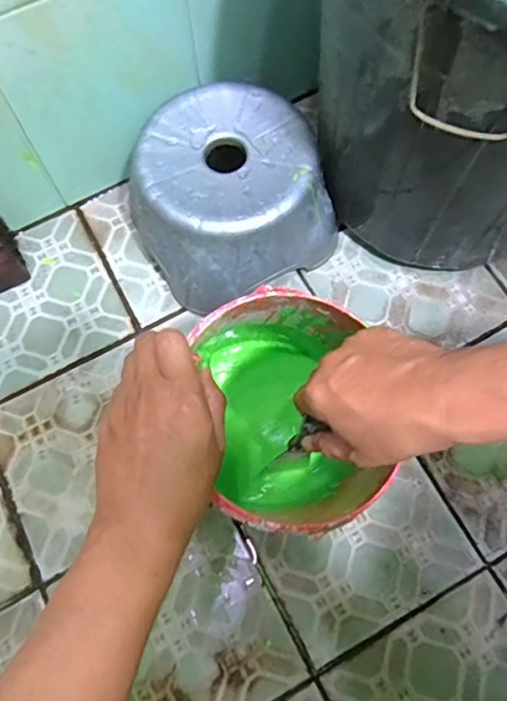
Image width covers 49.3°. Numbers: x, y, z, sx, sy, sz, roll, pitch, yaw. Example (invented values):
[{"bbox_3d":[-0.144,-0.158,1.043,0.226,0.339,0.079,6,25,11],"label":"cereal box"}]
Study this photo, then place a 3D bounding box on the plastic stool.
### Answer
[{"bbox_3d":[-0.029,-0.171,0.623,0.202,0.132,0.200,-30,73,-9],"label":"plastic stool"}]

